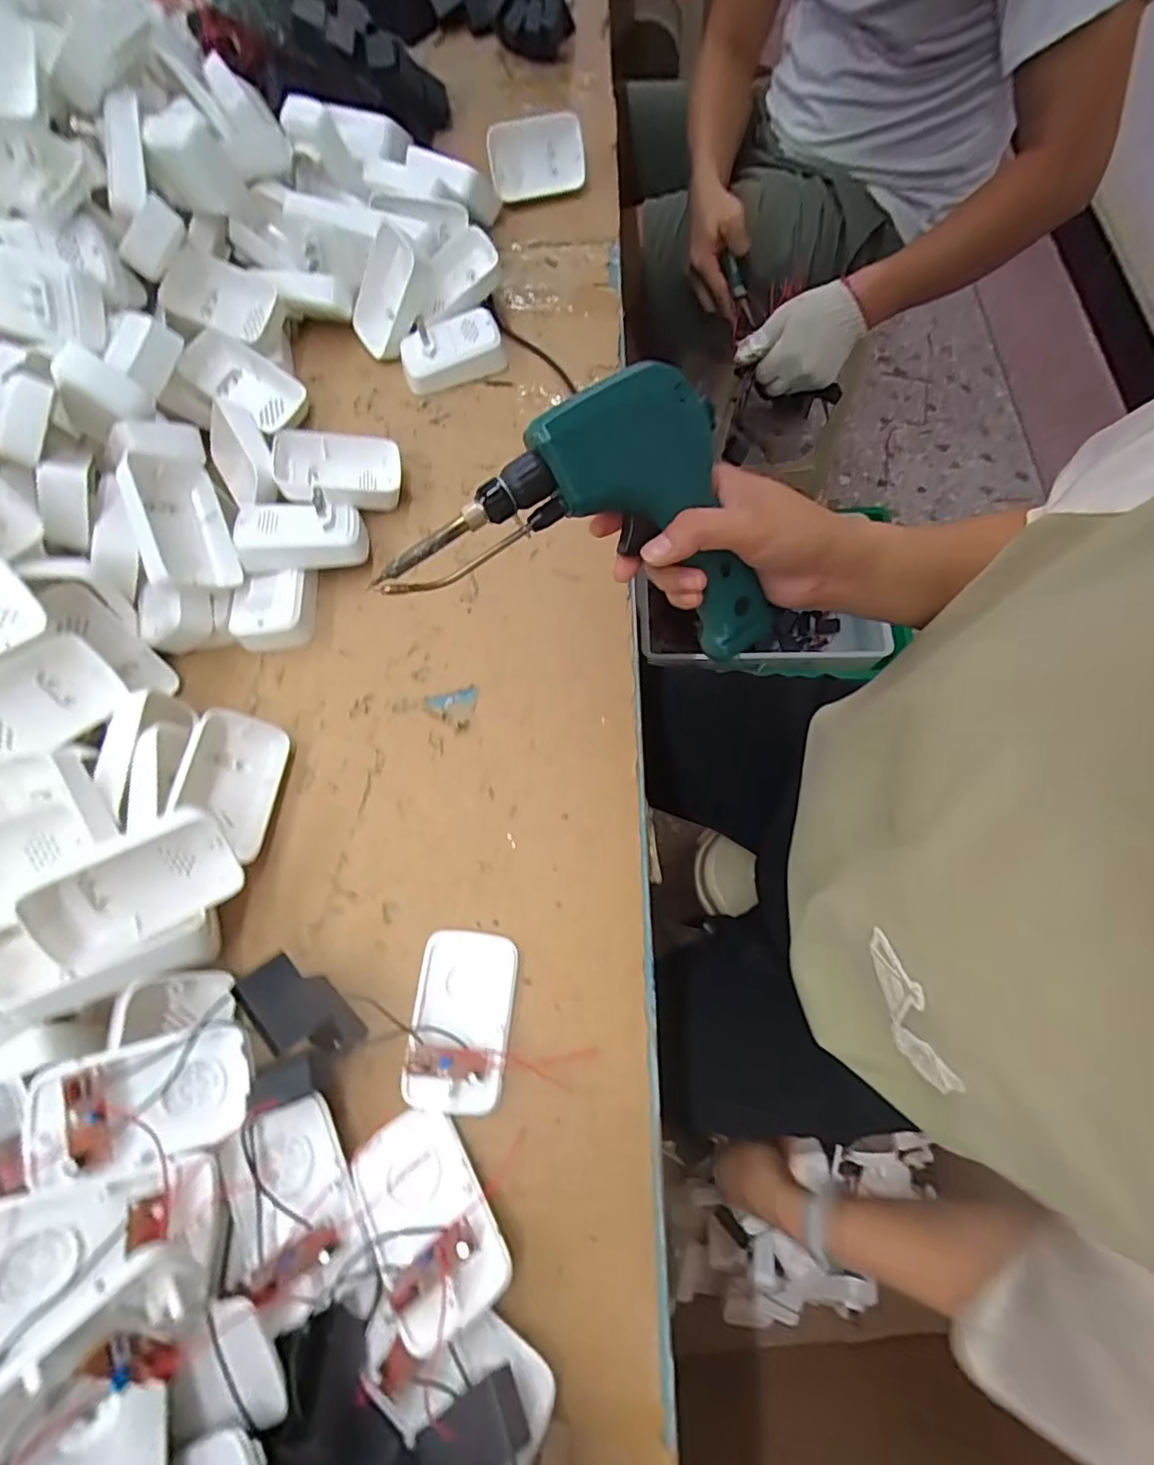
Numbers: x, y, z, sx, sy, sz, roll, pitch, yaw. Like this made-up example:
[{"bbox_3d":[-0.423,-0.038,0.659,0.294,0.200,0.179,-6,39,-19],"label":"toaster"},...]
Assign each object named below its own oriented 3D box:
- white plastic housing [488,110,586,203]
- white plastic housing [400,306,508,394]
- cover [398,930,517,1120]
[{"bbox_3d":[-0.040,-0.571,0.573,0.093,0.068,0.025,1,67,3],"label":"white plastic housing"},{"bbox_3d":[-0.113,-0.347,0.525,0.093,0.033,0.053,-20,70,-4],"label":"white plastic housing"},{"bbox_3d":[-0.068,0.170,0.343,0.057,0.022,0.096,4,67,4],"label":"cover"}]

